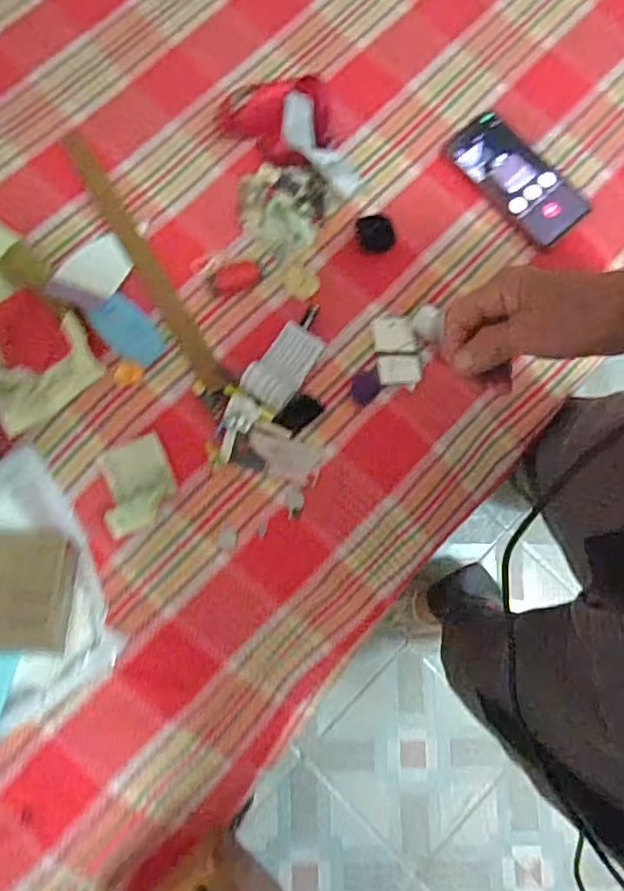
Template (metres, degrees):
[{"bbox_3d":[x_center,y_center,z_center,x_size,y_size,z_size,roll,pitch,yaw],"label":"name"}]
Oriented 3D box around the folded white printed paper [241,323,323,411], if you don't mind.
[{"bbox_3d":[-0.027,-0.080,0.588,0.048,0.025,0.084,36,81,4],"label":"folded white printed paper"}]

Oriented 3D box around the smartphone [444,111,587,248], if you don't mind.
[{"bbox_3d":[0.226,-0.296,0.640,0.079,0.010,0.158,-41,84,-8],"label":"smartphone"}]

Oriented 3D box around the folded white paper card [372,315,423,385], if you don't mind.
[{"bbox_3d":[0.087,-0.099,0.606,0.043,0.008,0.073,-5,81,-3],"label":"folded white paper card"}]

